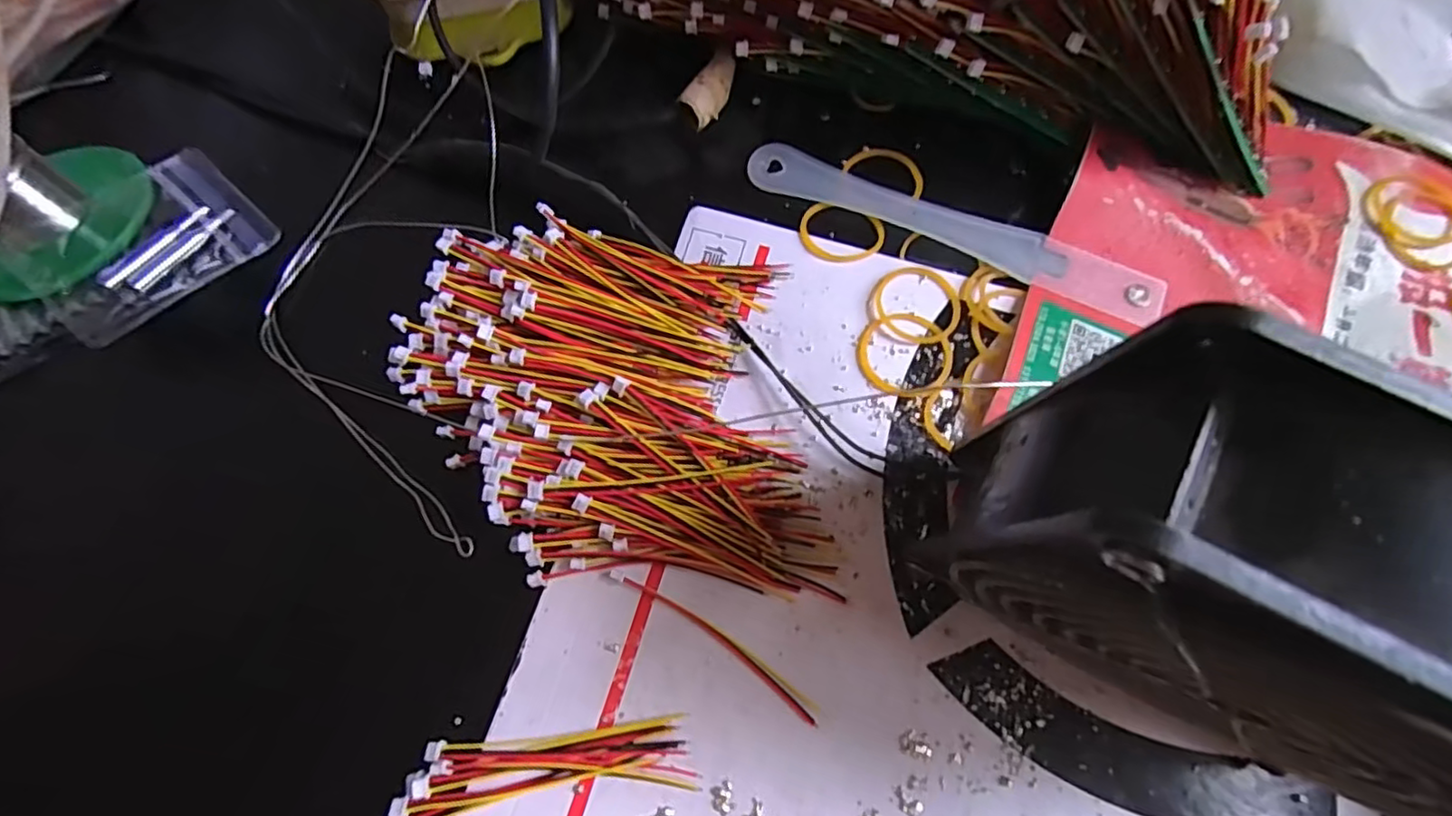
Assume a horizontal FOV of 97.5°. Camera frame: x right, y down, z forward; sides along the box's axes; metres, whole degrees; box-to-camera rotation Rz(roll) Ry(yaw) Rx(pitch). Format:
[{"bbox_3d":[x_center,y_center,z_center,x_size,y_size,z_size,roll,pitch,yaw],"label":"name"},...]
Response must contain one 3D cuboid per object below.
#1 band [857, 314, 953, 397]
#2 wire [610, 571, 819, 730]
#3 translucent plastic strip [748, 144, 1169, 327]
[{"bbox_3d":[0.062,-0.018,0.216,0.031,0.004,0.030,0,72,-1],"label":"band"},{"bbox_3d":[-0.003,0.068,0.187,0.072,0.004,0.006,34,74,10],"label":"wire"},{"bbox_3d":[0.081,-0.066,0.234,0.153,0.004,0.020,23,73,10],"label":"translucent plastic strip"}]

